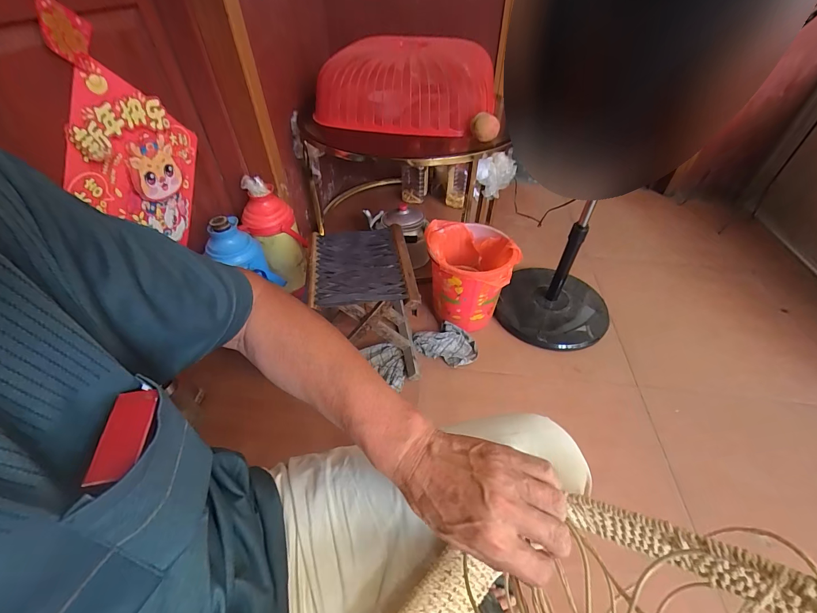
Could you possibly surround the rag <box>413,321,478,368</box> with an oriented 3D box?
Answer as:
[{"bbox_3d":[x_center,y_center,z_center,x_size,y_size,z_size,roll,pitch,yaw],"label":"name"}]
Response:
[{"bbox_3d":[0.114,0.118,1.082,0.190,0.050,0.130,21,49,19],"label":"rag"}]

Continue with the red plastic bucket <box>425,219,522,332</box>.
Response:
[{"bbox_3d":[0.188,-0.091,1.083,0.237,0.255,0.231,0,45,0],"label":"red plastic bucket"}]

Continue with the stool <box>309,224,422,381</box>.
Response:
[{"bbox_3d":[-0.116,-0.007,0.982,0.250,0.310,0.299,-4,45,-5],"label":"stool"}]

